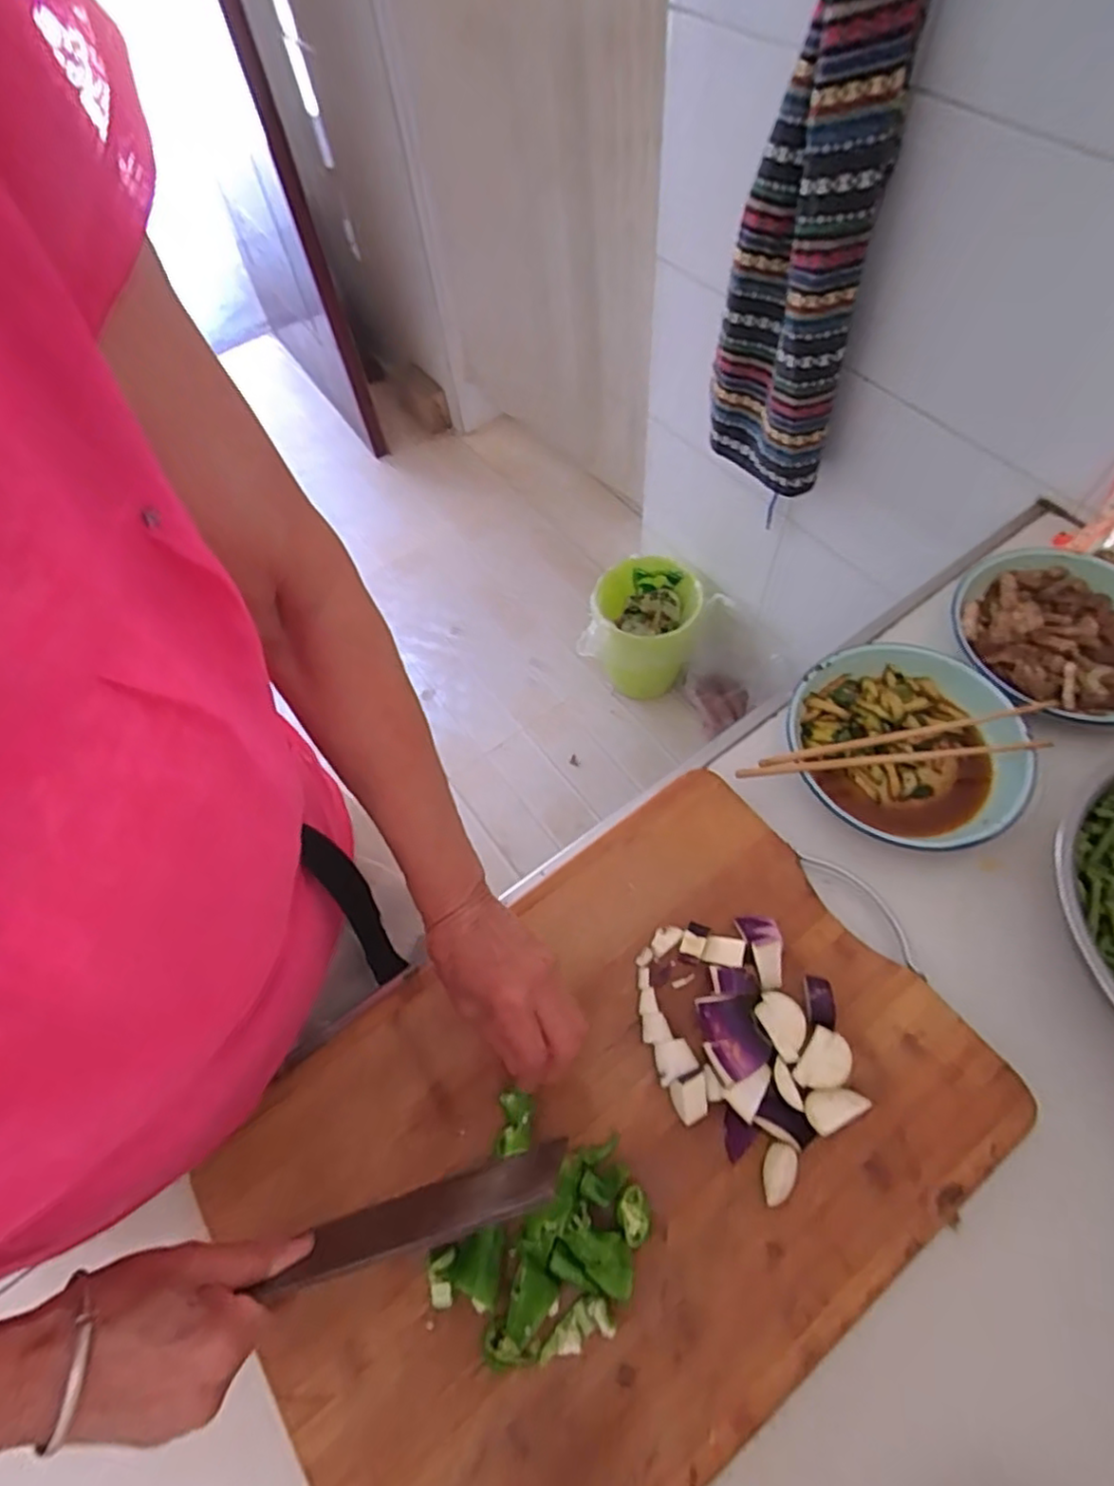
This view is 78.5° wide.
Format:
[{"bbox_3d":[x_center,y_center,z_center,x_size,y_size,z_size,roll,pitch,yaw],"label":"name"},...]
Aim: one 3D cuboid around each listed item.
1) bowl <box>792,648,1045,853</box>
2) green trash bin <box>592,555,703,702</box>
[{"bbox_3d":[0.291,0.012,0.581,0.176,0.070,0.172,-2,61,4],"label":"bowl"},{"bbox_3d":[0.178,-0.231,1.396,0.197,0.225,0.197,-2,61,4],"label":"green trash bin"}]

